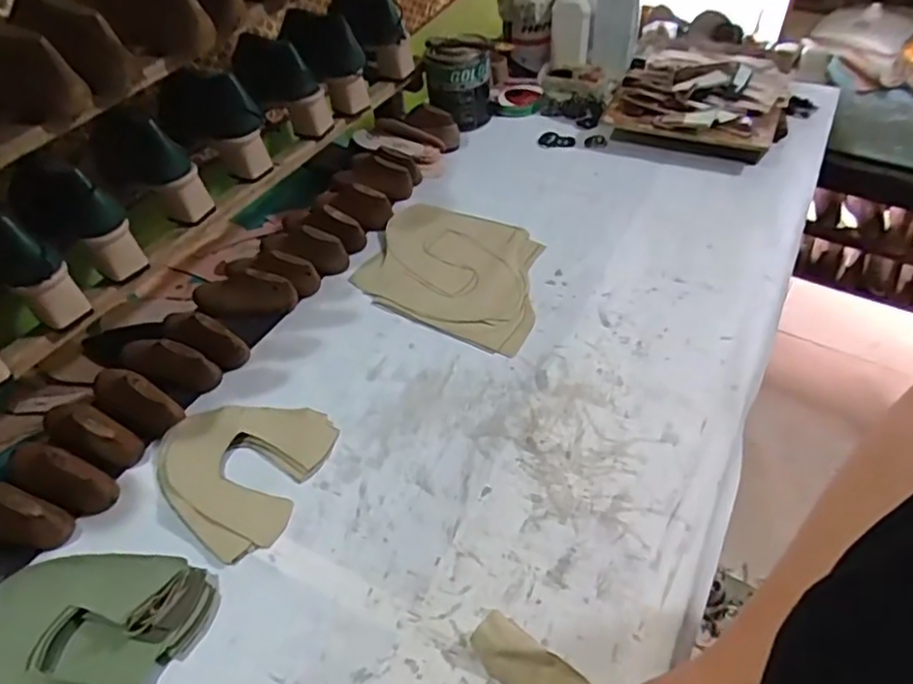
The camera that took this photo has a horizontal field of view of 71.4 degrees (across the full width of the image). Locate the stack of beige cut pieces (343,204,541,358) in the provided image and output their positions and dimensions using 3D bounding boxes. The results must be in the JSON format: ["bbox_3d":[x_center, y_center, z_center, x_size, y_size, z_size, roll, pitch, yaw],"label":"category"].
[{"bbox_3d":[0.000,-0.101,0.863,0.255,0.012,0.224,18,51,21],"label":"stack of beige cut pieces"}]

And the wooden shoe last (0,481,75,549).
[{"bbox_3d":[-0.444,0.163,0.622,0.143,0.053,0.049,10,49,15],"label":"wooden shoe last"}]

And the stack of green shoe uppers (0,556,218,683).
[{"bbox_3d":[-0.322,0.253,0.537,0.178,0.046,0.170,10,49,14],"label":"stack of green shoe uppers"}]

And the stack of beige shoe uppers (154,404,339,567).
[{"bbox_3d":[-0.235,0.127,0.666,0.168,0.016,0.171,13,50,17],"label":"stack of beige shoe uppers"}]

